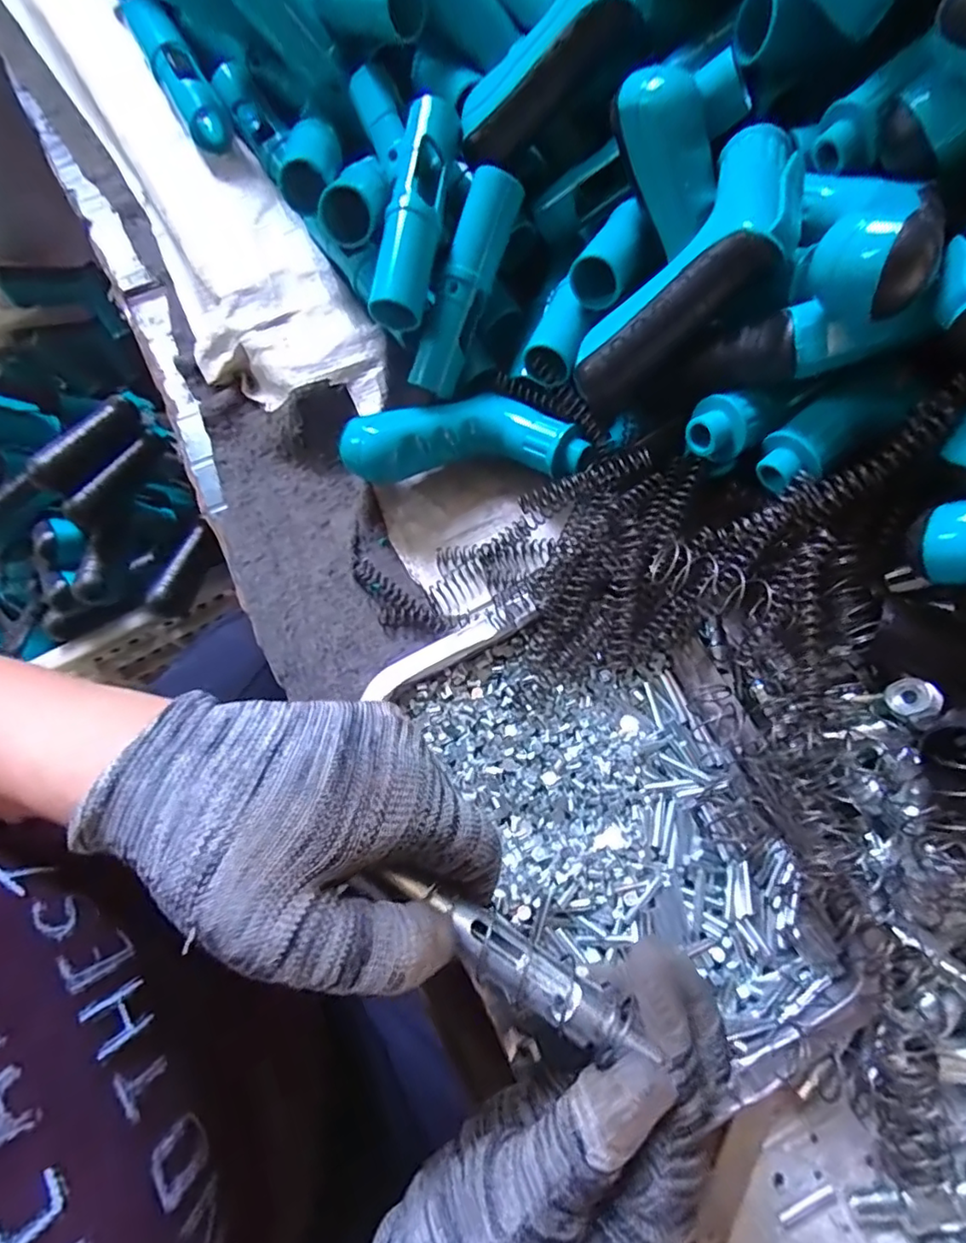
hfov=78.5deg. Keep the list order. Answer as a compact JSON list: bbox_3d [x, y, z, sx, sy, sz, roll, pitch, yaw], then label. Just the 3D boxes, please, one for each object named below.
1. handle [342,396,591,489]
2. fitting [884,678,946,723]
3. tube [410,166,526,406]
[{"bbox_3d":[-0.012,-0.111,0.354,0.141,0.034,0.059,-2,74,-1],"label":"handle"},{"bbox_3d":[0.216,0.039,0.297,0.022,0.011,0.022,-18,56,28],"label":"fitting"},{"bbox_3d":[-0.010,-0.194,0.345,0.025,0.025,0.118,26,110,7],"label":"tube"}]

